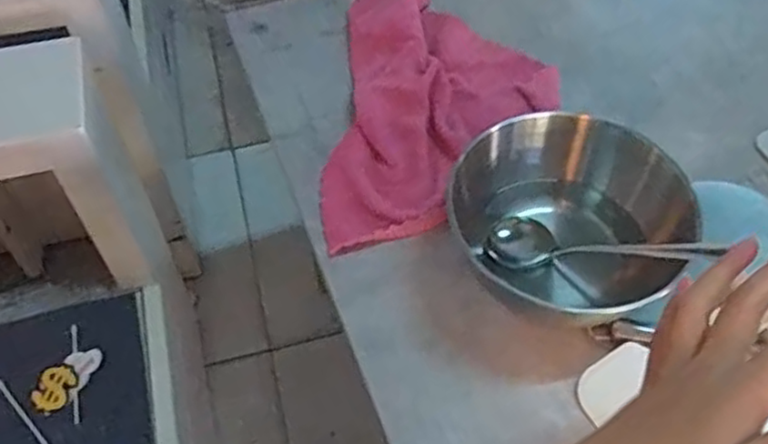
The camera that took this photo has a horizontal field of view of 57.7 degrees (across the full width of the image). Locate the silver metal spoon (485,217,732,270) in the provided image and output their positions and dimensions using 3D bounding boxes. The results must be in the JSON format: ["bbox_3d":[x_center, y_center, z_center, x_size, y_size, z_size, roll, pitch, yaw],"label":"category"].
[{"bbox_3d":[0.145,0.016,0.474,0.153,0.022,0.037,2,48,35],"label":"silver metal spoon"}]

